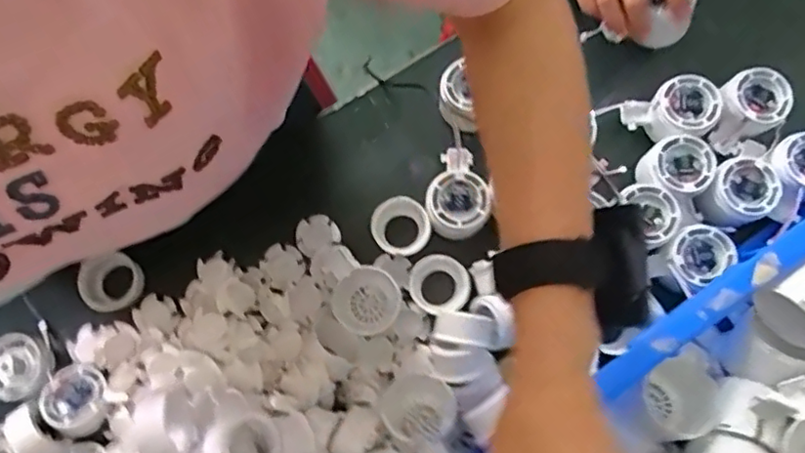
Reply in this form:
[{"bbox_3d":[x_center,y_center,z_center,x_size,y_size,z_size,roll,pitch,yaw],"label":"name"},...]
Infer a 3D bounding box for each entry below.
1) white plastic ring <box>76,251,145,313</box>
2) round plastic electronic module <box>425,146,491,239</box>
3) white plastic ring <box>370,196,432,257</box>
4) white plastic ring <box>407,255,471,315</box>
[{"bbox_3d":[-0.276,0.053,0.562,0.052,0.024,0.051,0,77,2],"label":"white plastic ring"},{"bbox_3d":[0.047,-0.032,0.556,0.054,0.032,0.080,-11,77,-1],"label":"round plastic electronic module"},{"bbox_3d":[-0.002,0.001,0.573,0.052,0.027,0.058,-40,79,-7],"label":"white plastic ring"},{"bbox_3d":[0.034,0.056,0.561,0.053,0.033,0.055,0,77,2],"label":"white plastic ring"}]

